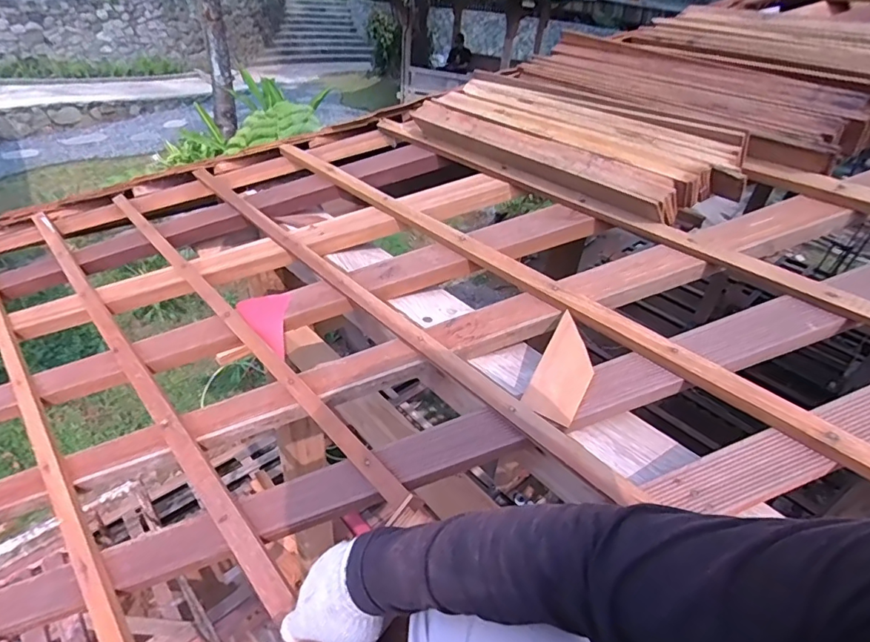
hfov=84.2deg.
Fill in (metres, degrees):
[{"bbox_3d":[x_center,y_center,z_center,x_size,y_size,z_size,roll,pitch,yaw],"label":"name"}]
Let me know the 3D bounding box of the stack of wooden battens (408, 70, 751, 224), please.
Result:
[{"bbox_3d":[0.242,-0.378,0.961,0.202,0.043,0.640,-45,55,-14],"label":"stack of wooden battens"}]

